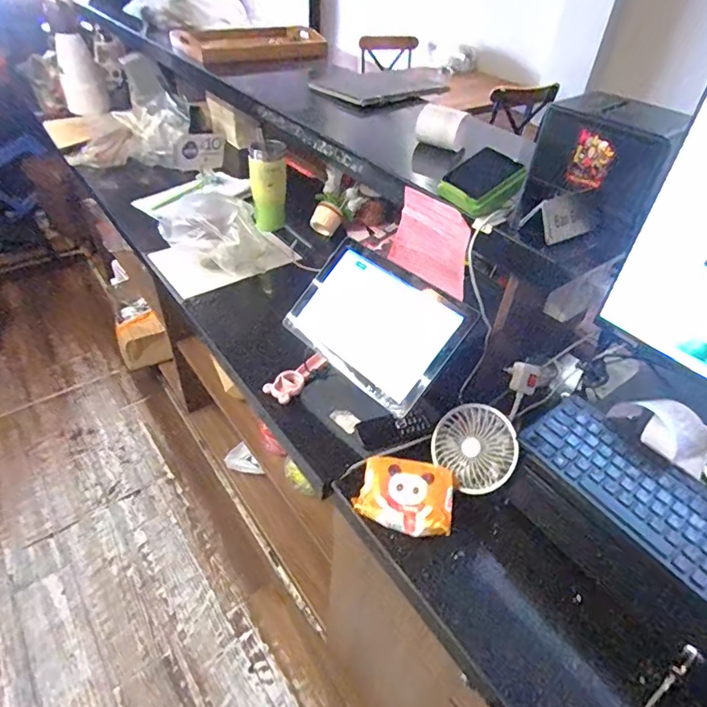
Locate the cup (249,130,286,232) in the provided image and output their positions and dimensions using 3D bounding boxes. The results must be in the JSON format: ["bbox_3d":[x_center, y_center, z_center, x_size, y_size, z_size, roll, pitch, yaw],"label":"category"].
[{"bbox_3d":[-0.210,-0.410,1.190,0.087,0.205,0.090,-3,43,-7],"label":"cup"}]

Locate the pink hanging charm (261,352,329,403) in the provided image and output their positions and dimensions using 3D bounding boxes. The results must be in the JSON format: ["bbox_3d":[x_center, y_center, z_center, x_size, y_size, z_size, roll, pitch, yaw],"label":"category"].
[{"bbox_3d":[-0.096,0.039,0.839,0.051,0.016,0.130,29,48,25],"label":"pink hanging charm"}]

